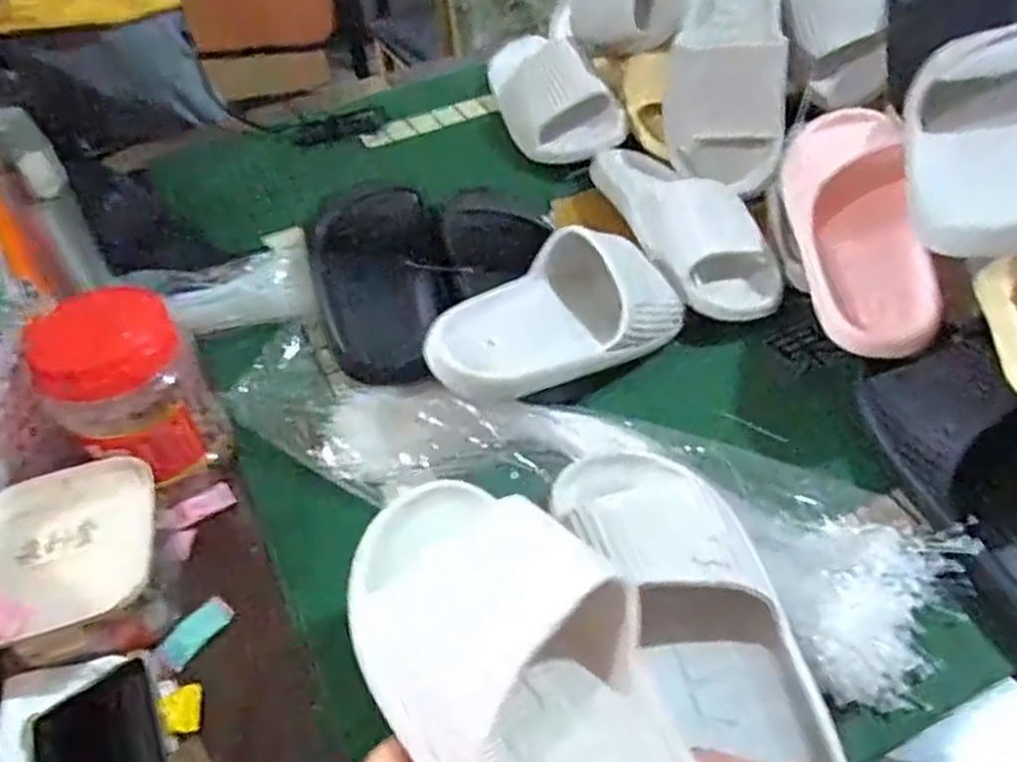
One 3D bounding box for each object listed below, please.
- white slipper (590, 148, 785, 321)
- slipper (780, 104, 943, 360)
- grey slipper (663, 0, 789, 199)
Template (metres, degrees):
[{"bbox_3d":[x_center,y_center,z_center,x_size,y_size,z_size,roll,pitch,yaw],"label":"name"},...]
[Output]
[{"bbox_3d":[0.160,-0.155,0.685,0.097,0.057,0.257,-16,48,-13],"label":"white slipper"},{"bbox_3d":[0.271,-0.144,0.611,0.101,0.085,0.267,-16,45,24],"label":"slipper"},{"bbox_3d":[0.212,-0.323,0.737,0.108,0.077,0.275,2,85,3],"label":"grey slipper"}]

